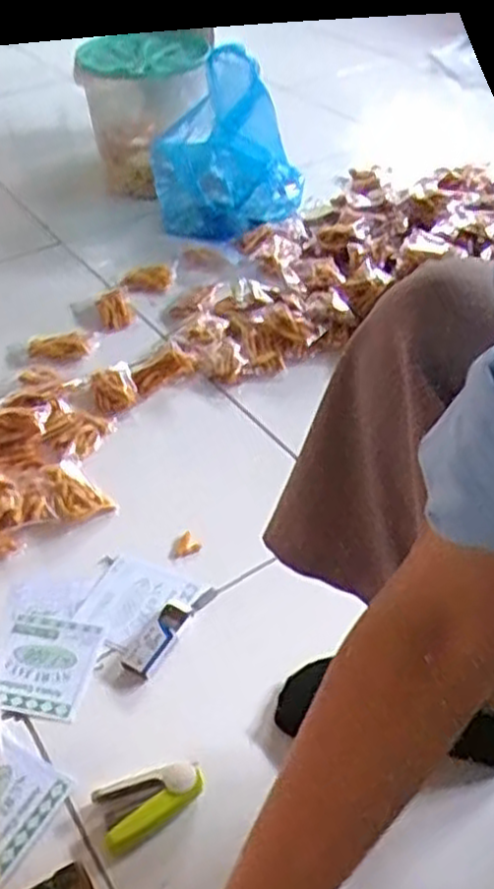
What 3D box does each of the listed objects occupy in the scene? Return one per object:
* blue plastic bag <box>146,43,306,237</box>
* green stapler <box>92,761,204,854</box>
[{"bbox_3d":[-0.033,-0.520,1.289,0.247,0.215,0.304,0,43,2],"label":"blue plastic bag"},{"bbox_3d":[-0.075,0.279,0.591,0.082,0.018,0.051,-18,45,-17],"label":"green stapler"}]

